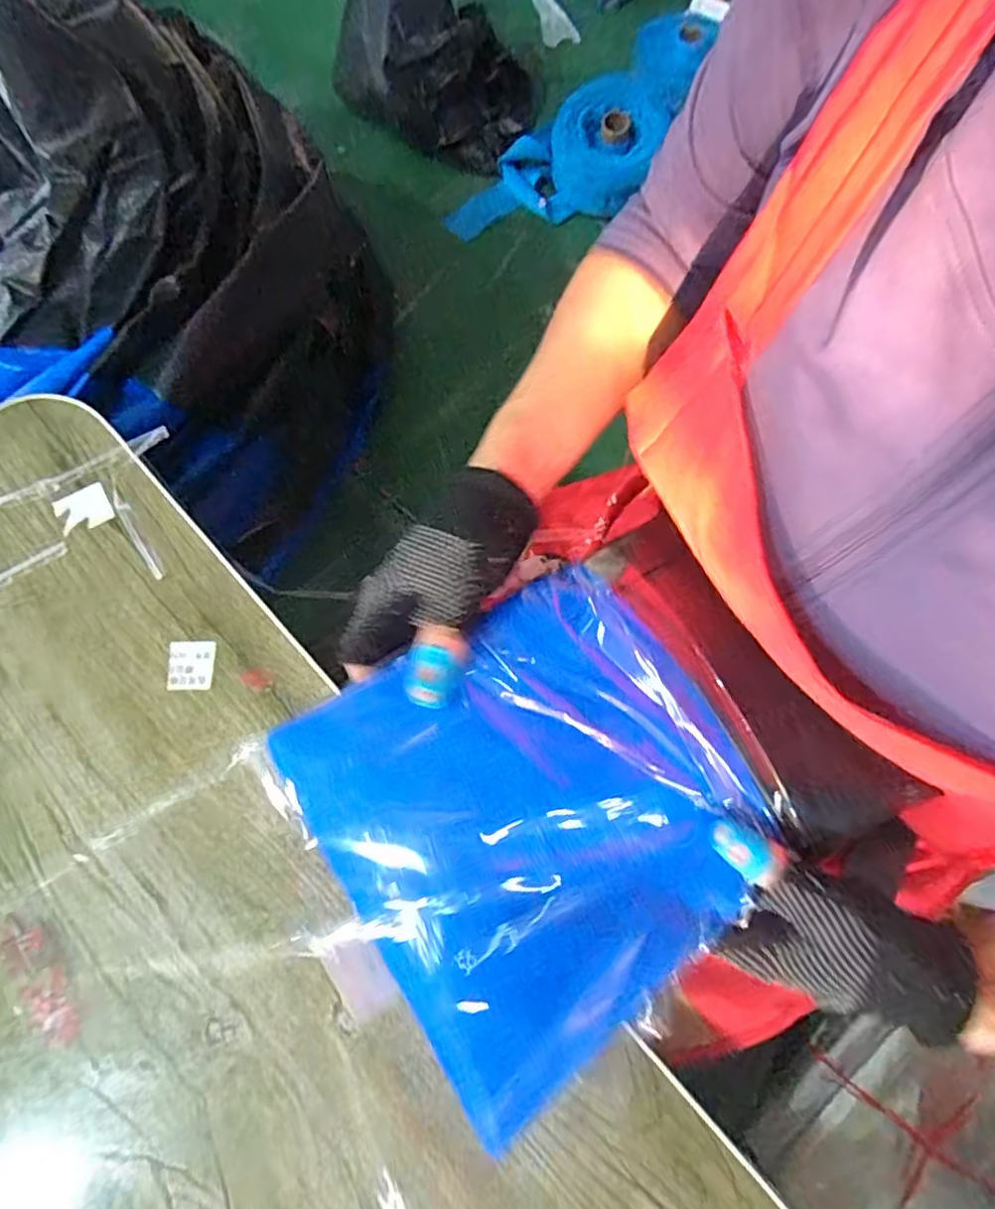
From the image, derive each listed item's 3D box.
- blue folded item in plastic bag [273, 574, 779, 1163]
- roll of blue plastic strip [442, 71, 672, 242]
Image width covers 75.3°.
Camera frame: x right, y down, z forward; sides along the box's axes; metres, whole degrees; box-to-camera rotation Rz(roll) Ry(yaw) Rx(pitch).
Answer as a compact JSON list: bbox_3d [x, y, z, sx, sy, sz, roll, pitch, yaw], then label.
[{"bbox_3d":[0.022,0.092,0.295,0.180,0.031,0.181,-32,77,-9],"label":"blue folded item in plastic bag"},{"bbox_3d":[0.104,-0.748,1.089,0.407,0.123,0.155,-25,75,7],"label":"roll of blue plastic strip"}]

